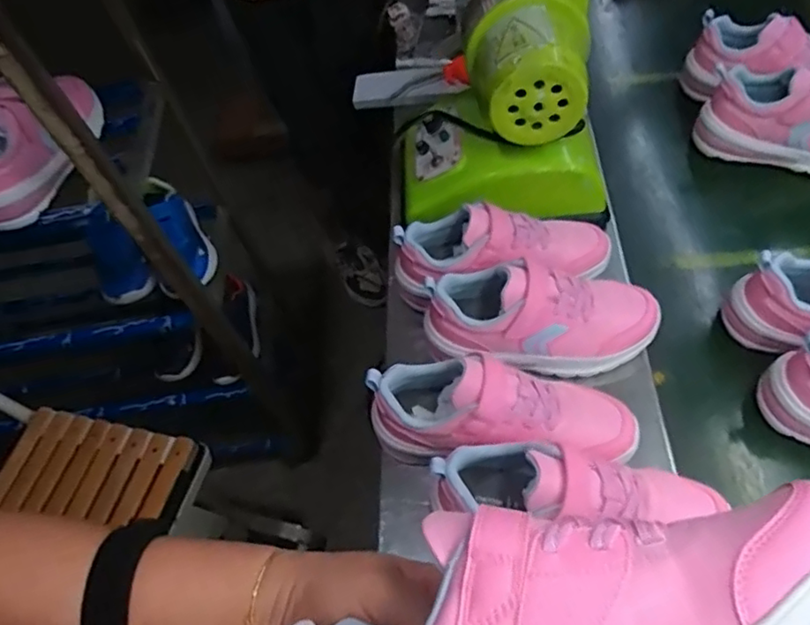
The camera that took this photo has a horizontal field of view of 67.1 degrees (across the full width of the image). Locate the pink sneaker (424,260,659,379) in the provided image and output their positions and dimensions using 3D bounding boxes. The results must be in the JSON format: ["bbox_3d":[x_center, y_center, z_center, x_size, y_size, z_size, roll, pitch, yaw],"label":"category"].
[{"bbox_3d":[0.128,0.001,0.580,0.219,0.083,0.085,1,57,12],"label":"pink sneaker"}]

